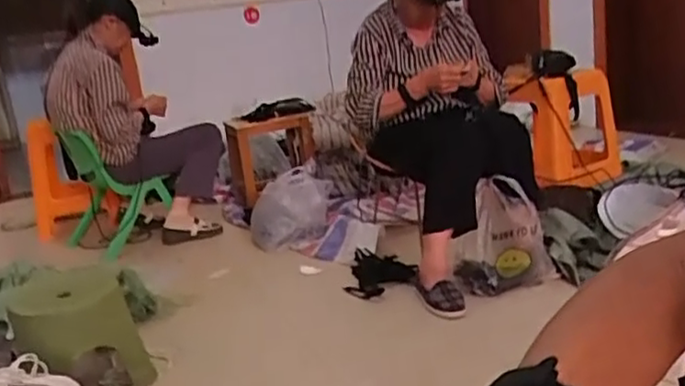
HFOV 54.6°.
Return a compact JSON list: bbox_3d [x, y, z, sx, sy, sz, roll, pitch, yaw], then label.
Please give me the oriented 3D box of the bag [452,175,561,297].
[{"bbox_3d":[0.418,0.121,1.741,0.256,0.282,0.113,-2,15,17],"label":"bag"}]

